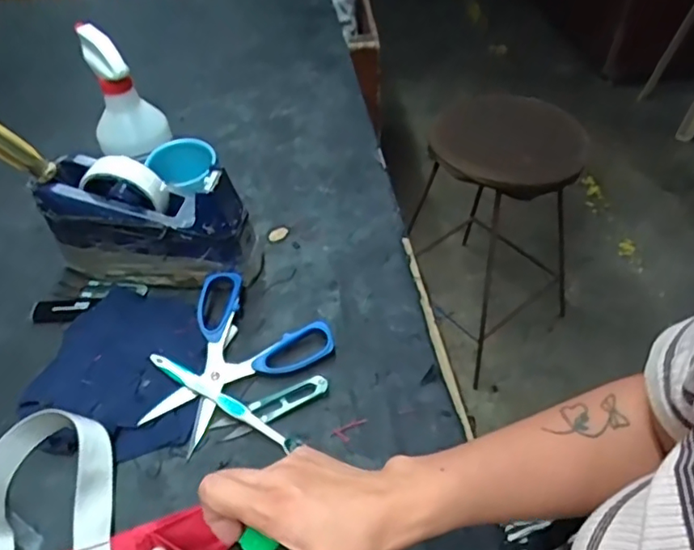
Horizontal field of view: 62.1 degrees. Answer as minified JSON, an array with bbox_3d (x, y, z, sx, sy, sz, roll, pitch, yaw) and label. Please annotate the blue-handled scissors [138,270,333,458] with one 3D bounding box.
[{"bbox_3d":[-0.108,0.075,0.514,0.139,0.026,0.157,23,52,22],"label":"blue-handled scissors"}]

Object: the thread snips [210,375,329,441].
[{"bbox_3d":[-0.064,0.112,0.492,0.102,0.006,0.023,-20,49,-16],"label":"thread snips"}]

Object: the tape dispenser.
[{"bbox_3d":[-0.194,-0.052,0.576,0.202,0.114,0.072,5,47,7],"label":"tape dispenser"}]

